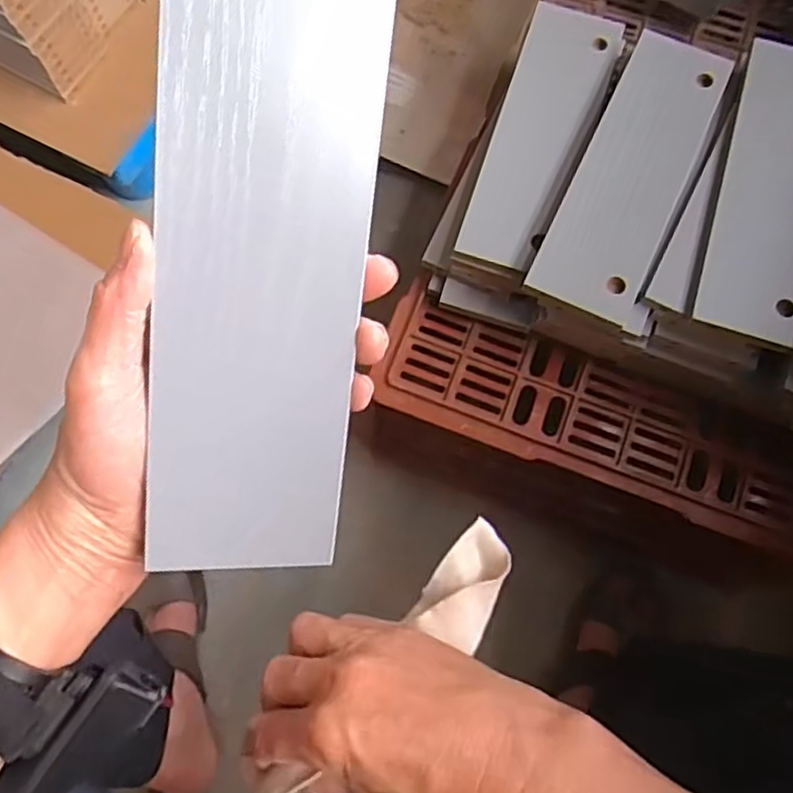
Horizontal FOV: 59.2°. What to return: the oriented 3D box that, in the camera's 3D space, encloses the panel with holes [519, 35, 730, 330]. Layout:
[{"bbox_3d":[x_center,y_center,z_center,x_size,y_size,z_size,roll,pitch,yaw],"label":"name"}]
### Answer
[{"bbox_3d":[0.189,-0.180,0.556,0.084,0.009,0.253,25,78,3],"label":"panel with holes"}]

